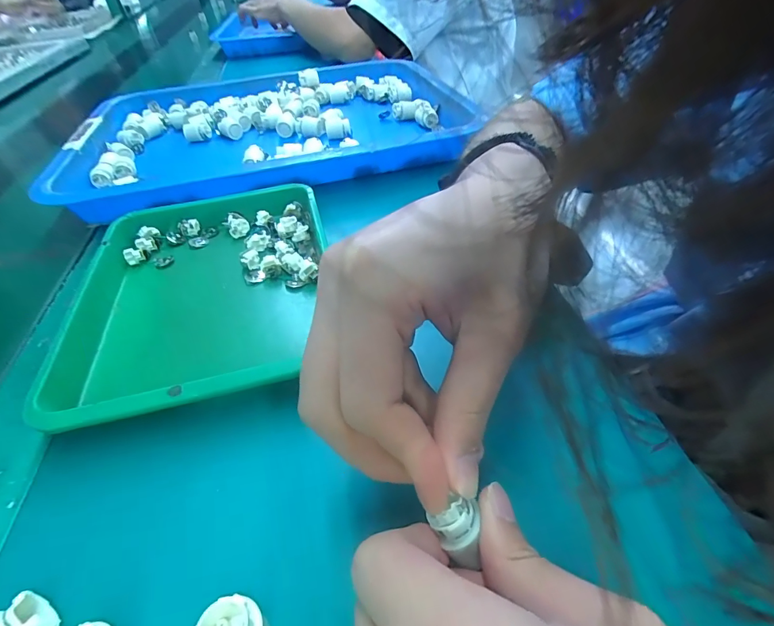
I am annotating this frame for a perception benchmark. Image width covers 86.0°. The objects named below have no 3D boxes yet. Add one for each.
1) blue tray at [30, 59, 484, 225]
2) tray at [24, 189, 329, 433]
[{"bbox_3d":[-0.139,-0.234,0.504,0.421,0.037,0.335,-14,44,-9],"label":"blue tray"},{"bbox_3d":[-0.122,-0.016,0.285,0.163,0.033,0.205,-13,43,-8],"label":"tray"}]

